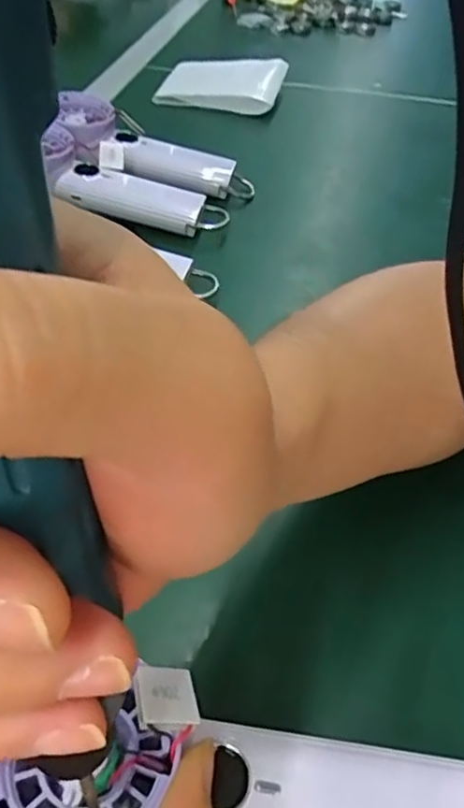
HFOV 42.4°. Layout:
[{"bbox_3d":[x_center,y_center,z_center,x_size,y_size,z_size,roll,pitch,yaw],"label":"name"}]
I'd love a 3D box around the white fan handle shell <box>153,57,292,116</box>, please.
[{"bbox_3d":[-0.012,-0.365,0.691,0.140,0.045,0.083,13,48,9],"label":"white fan handle shell"}]

